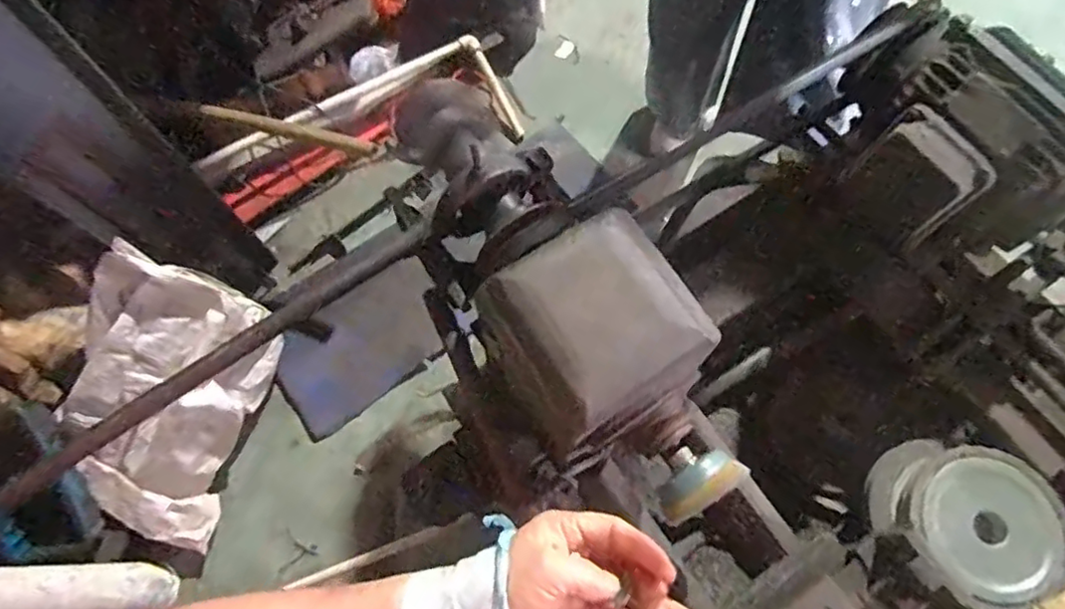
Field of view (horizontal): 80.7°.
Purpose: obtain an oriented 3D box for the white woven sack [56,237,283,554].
[{"bbox_3d":[-0.718,0.187,1.201,0.242,0.346,0.484,16,70,7],"label":"white woven sack"}]

